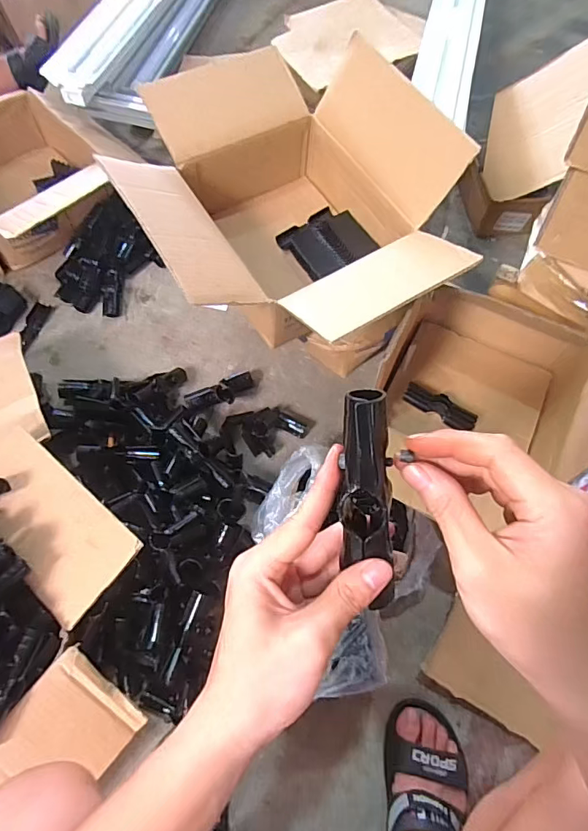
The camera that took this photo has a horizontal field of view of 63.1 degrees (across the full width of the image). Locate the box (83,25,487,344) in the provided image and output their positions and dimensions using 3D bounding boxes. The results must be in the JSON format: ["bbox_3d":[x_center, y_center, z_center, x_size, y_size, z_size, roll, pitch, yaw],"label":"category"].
[{"bbox_3d":[-0.013,-0.315,0.766,0.449,0.237,0.515,-30,68,-16],"label":"box"}]

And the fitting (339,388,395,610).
[{"bbox_3d":[0.042,0.049,0.282,0.028,0.127,0.032,-7,20,-6],"label":"fitting"}]

